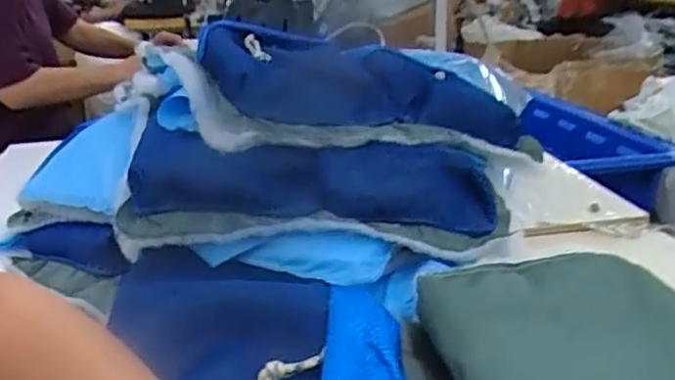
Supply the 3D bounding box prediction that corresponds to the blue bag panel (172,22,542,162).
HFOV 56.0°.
[{"bbox_3d":[0.025,-0.090,0.578,0.312,0.035,0.172,-2,41,-20],"label":"blue bag panel"}]

